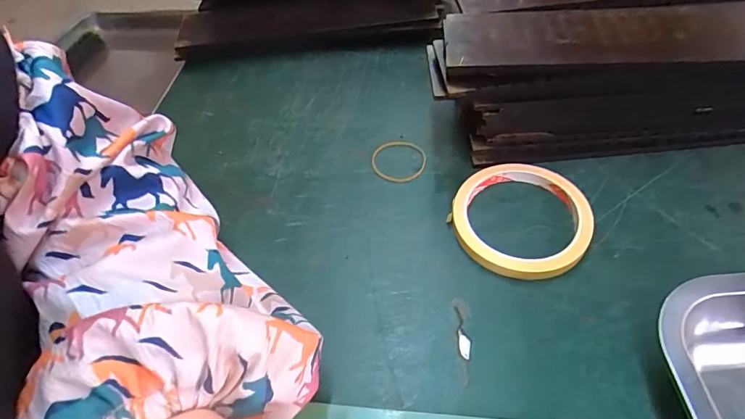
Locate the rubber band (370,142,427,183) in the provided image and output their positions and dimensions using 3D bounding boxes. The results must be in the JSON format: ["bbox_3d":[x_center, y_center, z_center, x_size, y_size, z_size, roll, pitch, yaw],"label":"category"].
[{"bbox_3d":[0.021,-0.040,0.370,0.043,0.004,0.044,-3,50,3],"label":"rubber band"}]

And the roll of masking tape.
[{"bbox_3d":[0.104,0.006,0.321,0.091,0.014,0.091,-3,50,3],"label":"roll of masking tape"}]

